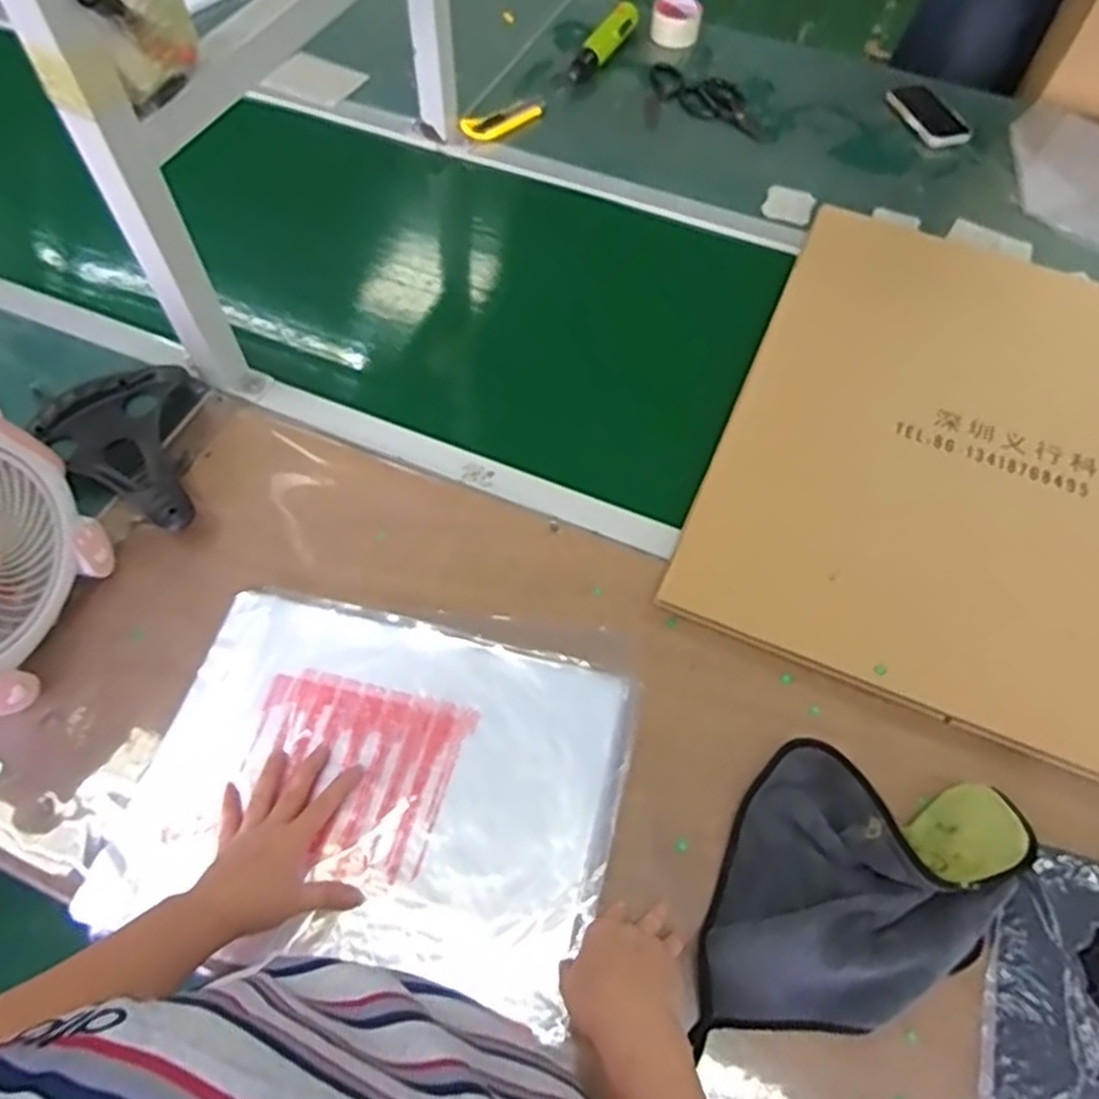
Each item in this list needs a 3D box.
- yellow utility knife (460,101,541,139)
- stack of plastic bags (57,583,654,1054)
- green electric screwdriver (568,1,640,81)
[{"bbox_3d":[-0.074,-0.671,1.197,0.145,0.028,0.045,-37,66,-19],"label":"yellow utility knife"},{"bbox_3d":[-0.158,0.204,0.670,0.422,0.018,0.299,12,60,7],"label":"stack of plastic bags"},{"bbox_3d":[0.090,-0.856,1.290,0.052,0.043,0.206,26,63,15],"label":"green electric screwdriver"}]

